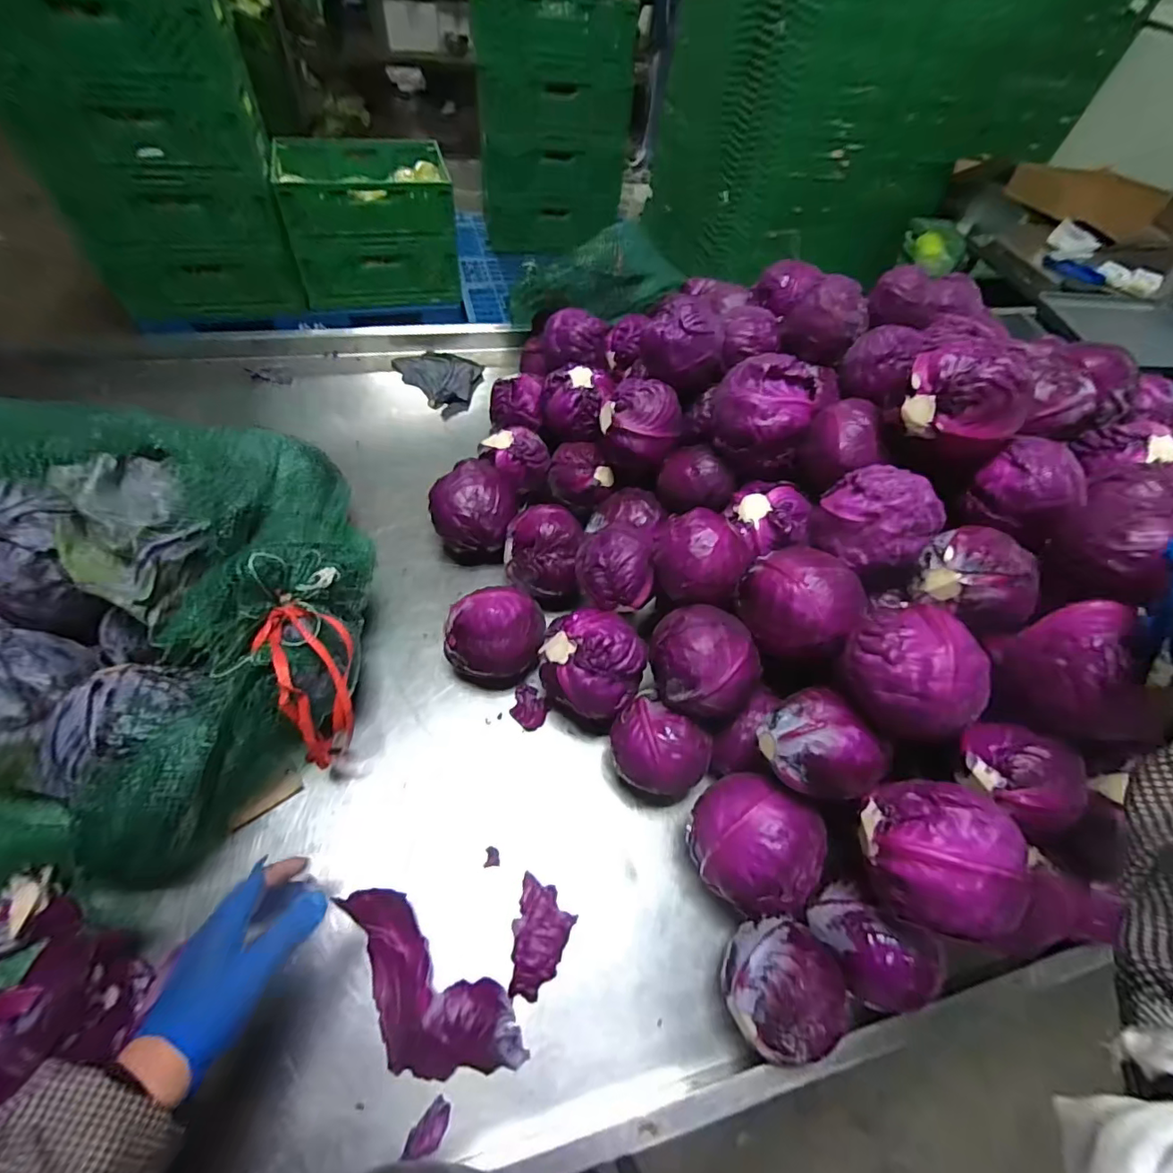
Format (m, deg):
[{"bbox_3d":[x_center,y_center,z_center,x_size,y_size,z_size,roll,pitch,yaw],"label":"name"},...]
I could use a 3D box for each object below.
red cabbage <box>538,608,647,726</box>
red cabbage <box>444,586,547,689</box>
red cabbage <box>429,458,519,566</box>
[{"bbox_3d":[0.002,0.099,0.606,0.112,0.130,0.106,6,55,-5],"label":"red cabbage"},{"bbox_3d":[-0.110,0.064,0.636,0.115,0.109,0.096,-25,62,-23],"label":"red cabbage"},{"bbox_3d":[-0.158,-0.105,0.747,0.120,0.120,0.114,-5,56,-11],"label":"red cabbage"}]

